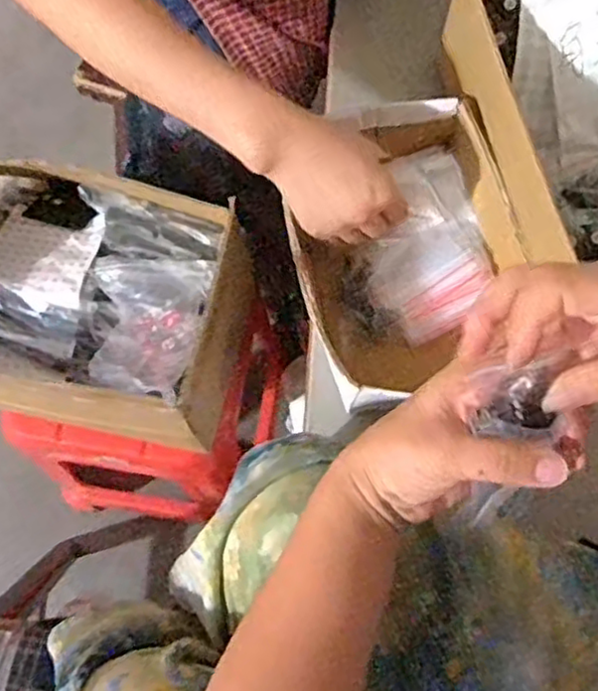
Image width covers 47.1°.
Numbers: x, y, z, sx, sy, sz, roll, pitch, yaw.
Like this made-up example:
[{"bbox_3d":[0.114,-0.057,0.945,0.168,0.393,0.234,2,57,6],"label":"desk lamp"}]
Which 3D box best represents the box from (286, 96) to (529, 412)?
[{"bbox_3d":[0.090,-0.080,0.587,0.188,0.064,0.249,-13,72,-4],"label":"box"}]

